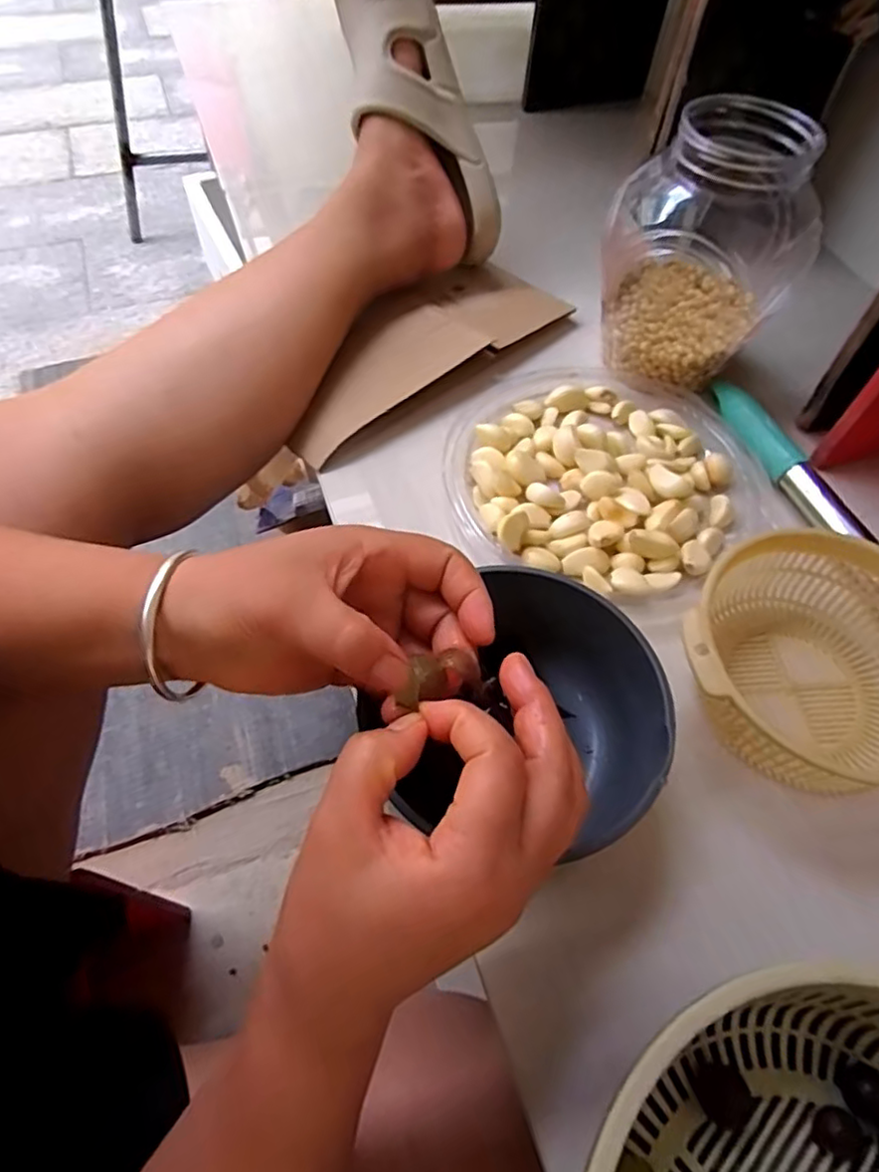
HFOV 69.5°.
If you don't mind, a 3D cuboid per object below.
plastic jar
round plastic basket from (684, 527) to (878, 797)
[{"bbox_3d":[0.203,-0.255,0.489,0.140,0.163,0.122,14,59,6],"label":"plastic jar"},{"bbox_3d":[0.210,0.038,0.368,0.145,0.070,0.134,1,58,-2],"label":"round plastic basket"}]

